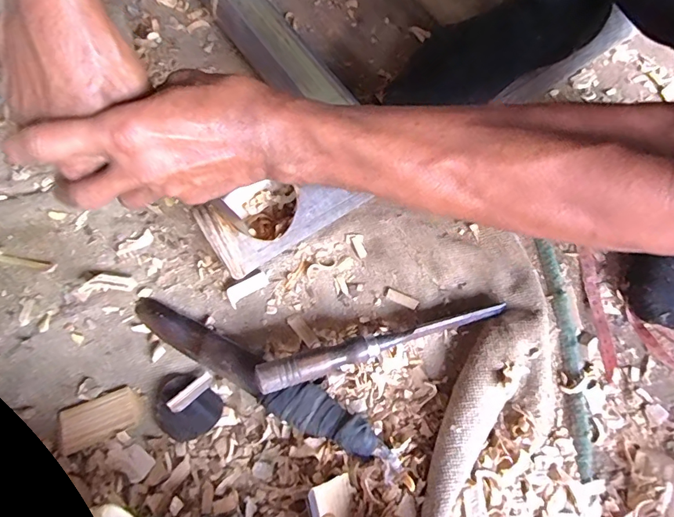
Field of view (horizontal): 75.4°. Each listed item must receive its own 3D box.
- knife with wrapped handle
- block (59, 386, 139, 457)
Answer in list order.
[{"bbox_3d":[-0.077,0.105,0.391,0.264,0.027,0.037,26,71,7],"label":"knife with wrapped handle"},{"bbox_3d":[-0.213,0.143,0.390,0.064,0.010,0.038,-22,72,-10],"label":"block"}]

